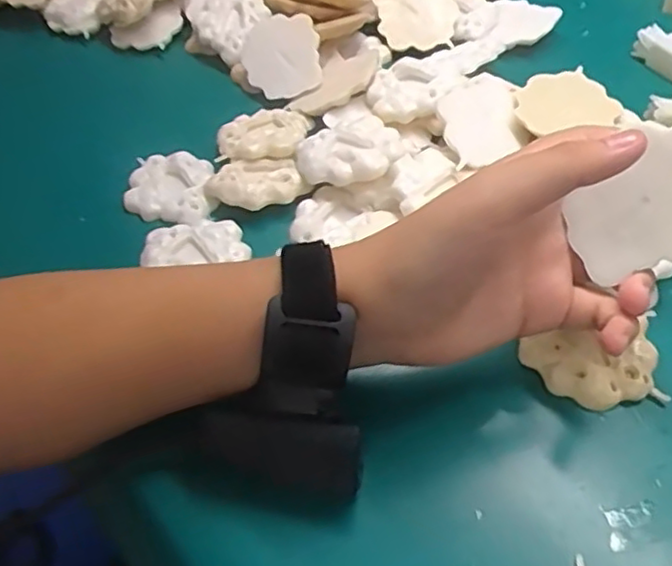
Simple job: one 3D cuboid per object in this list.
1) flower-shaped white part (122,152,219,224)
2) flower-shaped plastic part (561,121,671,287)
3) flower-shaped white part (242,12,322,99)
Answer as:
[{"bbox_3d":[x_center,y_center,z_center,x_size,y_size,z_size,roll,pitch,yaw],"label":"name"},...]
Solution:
[{"bbox_3d":[-0.103,-0.060,0.418,0.059,0.014,0.048,4,52,10],"label":"flower-shaped white part"},{"bbox_3d":[0.128,-0.031,0.275,0.063,0.004,0.051,-31,89,23],"label":"flower-shaped plastic part"},{"bbox_3d":[-0.038,-0.162,0.473,0.057,0.011,0.066,-30,68,21],"label":"flower-shaped white part"}]

